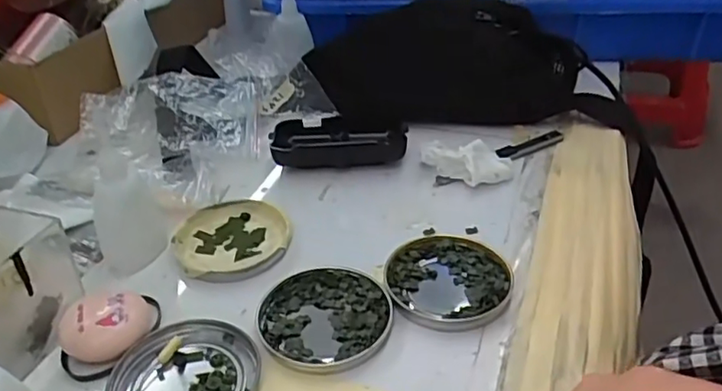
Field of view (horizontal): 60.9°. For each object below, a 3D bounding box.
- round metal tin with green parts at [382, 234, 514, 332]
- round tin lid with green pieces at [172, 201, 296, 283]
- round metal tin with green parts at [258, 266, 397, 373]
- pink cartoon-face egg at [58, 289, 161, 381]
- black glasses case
[{"bbox_3d":[0.055,0.053,0.391,0.077,0.009,0.079,-2,35,2],"label":"round metal tin with green parts"},{"bbox_3d":[-0.092,0.030,0.433,0.080,0.012,0.073,-2,35,2],"label":"round tin lid with green pieces"},{"bbox_3d":[-0.022,0.073,0.368,0.078,0.009,0.076,-2,35,2],"label":"round metal tin with green parts"},{"bbox_3d":[-0.144,0.076,0.354,0.057,0.025,0.042,-22,39,-25],"label":"pink cartoon-face egg"},{"bbox_3d":[-0.019,-0.048,0.521,0.109,0.026,0.057,-4,35,0],"label":"black glasses case"}]

